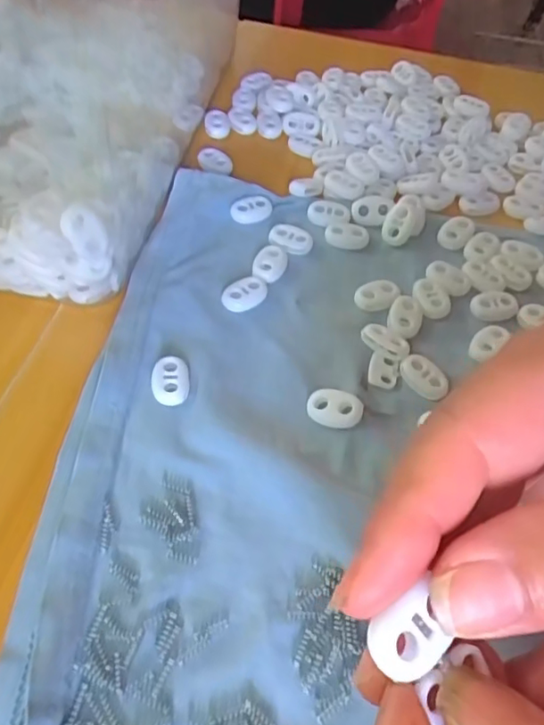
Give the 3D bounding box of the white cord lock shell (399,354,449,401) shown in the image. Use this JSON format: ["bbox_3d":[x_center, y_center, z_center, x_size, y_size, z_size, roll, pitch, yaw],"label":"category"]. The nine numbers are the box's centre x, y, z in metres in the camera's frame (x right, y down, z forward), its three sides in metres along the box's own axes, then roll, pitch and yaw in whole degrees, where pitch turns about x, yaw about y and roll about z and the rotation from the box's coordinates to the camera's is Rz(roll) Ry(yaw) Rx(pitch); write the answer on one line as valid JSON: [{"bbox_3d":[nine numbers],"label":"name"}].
[{"bbox_3d":[0.064,0.007,0.240,0.013,0.005,0.022,-33,65,-24],"label":"white cord lock shell"}]

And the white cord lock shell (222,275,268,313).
[{"bbox_3d":[-0.013,-0.032,0.264,0.022,0.005,0.016,-23,61,-19],"label":"white cord lock shell"}]

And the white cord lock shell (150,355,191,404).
[{"bbox_3d":[-0.042,0.007,0.234,0.015,0.004,0.021,1,56,-4],"label":"white cord lock shell"}]

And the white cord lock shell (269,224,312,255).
[{"bbox_3d":[0.009,-0.062,0.286,0.022,0.005,0.015,20,56,8],"label":"white cord lock shell"}]

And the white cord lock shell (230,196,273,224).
[{"bbox_3d":[-0.010,-0.080,0.298,0.022,0.006,0.013,-19,60,-17],"label":"white cord lock shell"}]

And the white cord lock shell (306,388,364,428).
[{"bbox_3d":[0.025,0.018,0.227,0.021,0.007,0.014,18,56,7],"label":"white cord lock shell"}]

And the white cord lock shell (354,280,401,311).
[{"bbox_3d":[0.049,-0.031,0.267,0.021,0.006,0.016,-2,56,-7],"label":"white cord lock shell"}]

